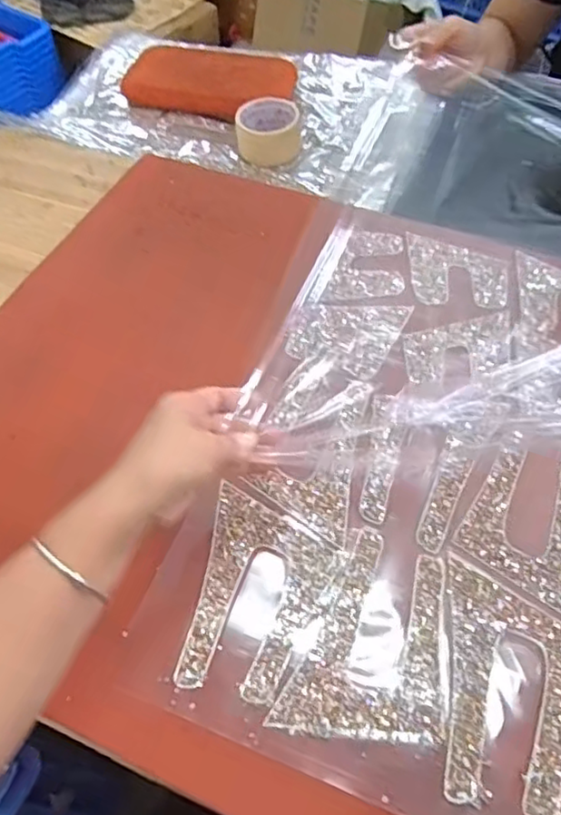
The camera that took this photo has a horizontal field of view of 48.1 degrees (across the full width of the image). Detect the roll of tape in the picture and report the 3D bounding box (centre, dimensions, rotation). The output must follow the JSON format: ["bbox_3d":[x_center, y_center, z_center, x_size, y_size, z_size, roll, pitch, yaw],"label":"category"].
[{"bbox_3d":[-0.016,-0.395,0.907,0.092,0.050,0.093,-1,56,1],"label":"roll of tape"}]

